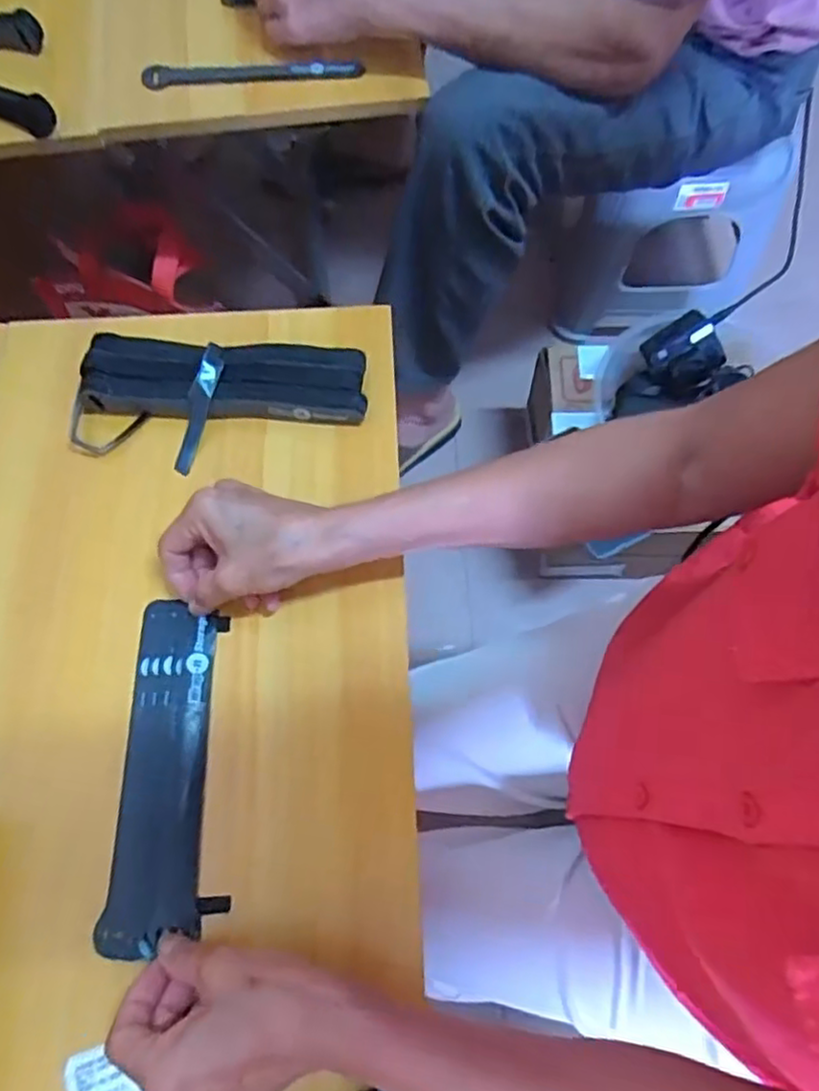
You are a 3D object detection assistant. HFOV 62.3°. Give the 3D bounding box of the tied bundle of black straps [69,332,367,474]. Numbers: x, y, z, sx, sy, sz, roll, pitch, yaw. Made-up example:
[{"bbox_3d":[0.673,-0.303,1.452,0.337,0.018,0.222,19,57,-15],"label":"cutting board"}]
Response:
[{"bbox_3d":[-0.133,-0.105,0.481,0.198,0.024,0.087,3,69,2],"label":"tied bundle of black straps"}]

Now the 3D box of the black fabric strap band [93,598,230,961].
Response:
[{"bbox_3d":[-0.142,0.131,0.406,0.060,0.014,0.194,-1,71,0],"label":"black fabric strap band"}]

